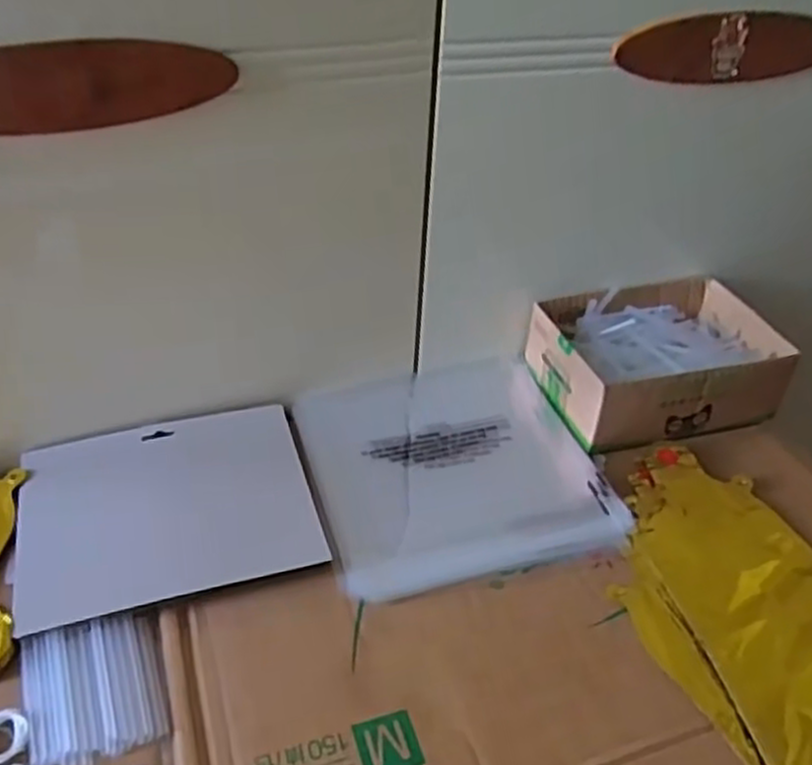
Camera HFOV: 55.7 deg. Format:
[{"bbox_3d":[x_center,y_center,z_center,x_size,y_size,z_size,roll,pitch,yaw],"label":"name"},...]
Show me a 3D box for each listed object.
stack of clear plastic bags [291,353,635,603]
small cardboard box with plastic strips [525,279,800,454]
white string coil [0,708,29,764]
[{"bbox_3d":[0.034,0.058,0.604,0.219,0.006,0.217,-10,42,-16],"label":"stack of clear plastic bags"},{"bbox_3d":[0.214,-0.022,0.666,0.190,0.064,0.140,-11,42,-17],"label":"small cardboard box with plastic strips"},{"bbox_3d":[-0.218,0.191,0.415,0.025,0.004,0.029,-30,50,-34],"label":"white string coil"}]

